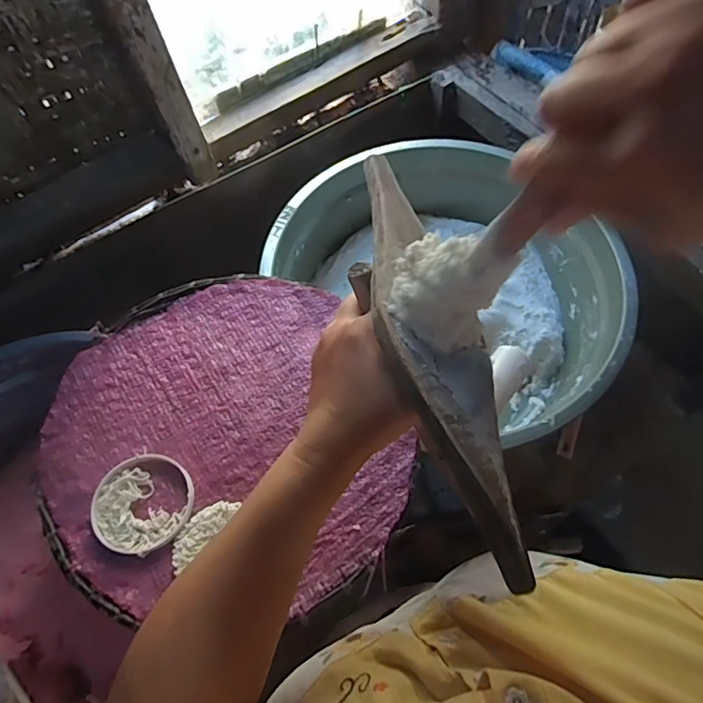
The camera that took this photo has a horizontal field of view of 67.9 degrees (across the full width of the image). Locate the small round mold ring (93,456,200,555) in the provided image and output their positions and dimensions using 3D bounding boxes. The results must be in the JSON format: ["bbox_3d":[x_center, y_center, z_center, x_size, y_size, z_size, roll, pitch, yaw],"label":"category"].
[{"bbox_3d":[-0.190,0.137,0.475,0.089,0.009,0.089,-1,63,3],"label":"small round mold ring"}]

